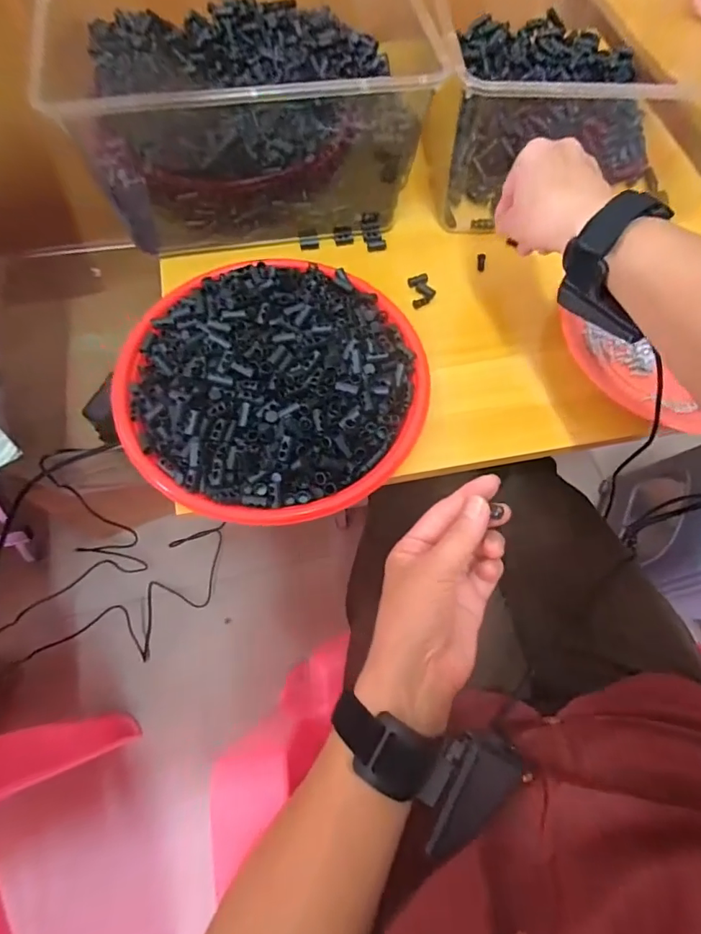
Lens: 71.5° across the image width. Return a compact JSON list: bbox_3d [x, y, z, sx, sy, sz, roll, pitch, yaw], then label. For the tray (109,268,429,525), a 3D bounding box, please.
[{"bbox_3d":[-0.058,-0.067,0.381,0.229,0.040,0.218,0,67,-1],"label":"tray"}]

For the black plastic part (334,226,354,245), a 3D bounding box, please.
[{"bbox_3d":[-0.006,-0.227,0.478,0.019,0.006,0.019,-8,67,-4],"label":"black plastic part"}]

